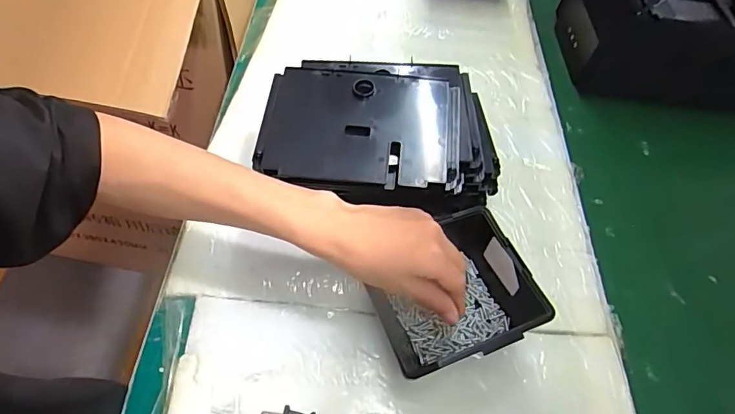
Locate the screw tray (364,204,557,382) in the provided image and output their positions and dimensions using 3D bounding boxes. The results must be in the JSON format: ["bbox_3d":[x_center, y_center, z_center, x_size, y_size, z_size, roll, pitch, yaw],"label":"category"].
[{"bbox_3d":[0.078,0.079,0.420,0.136,0.063,0.119,-17,58,-16],"label":"screw tray"}]

